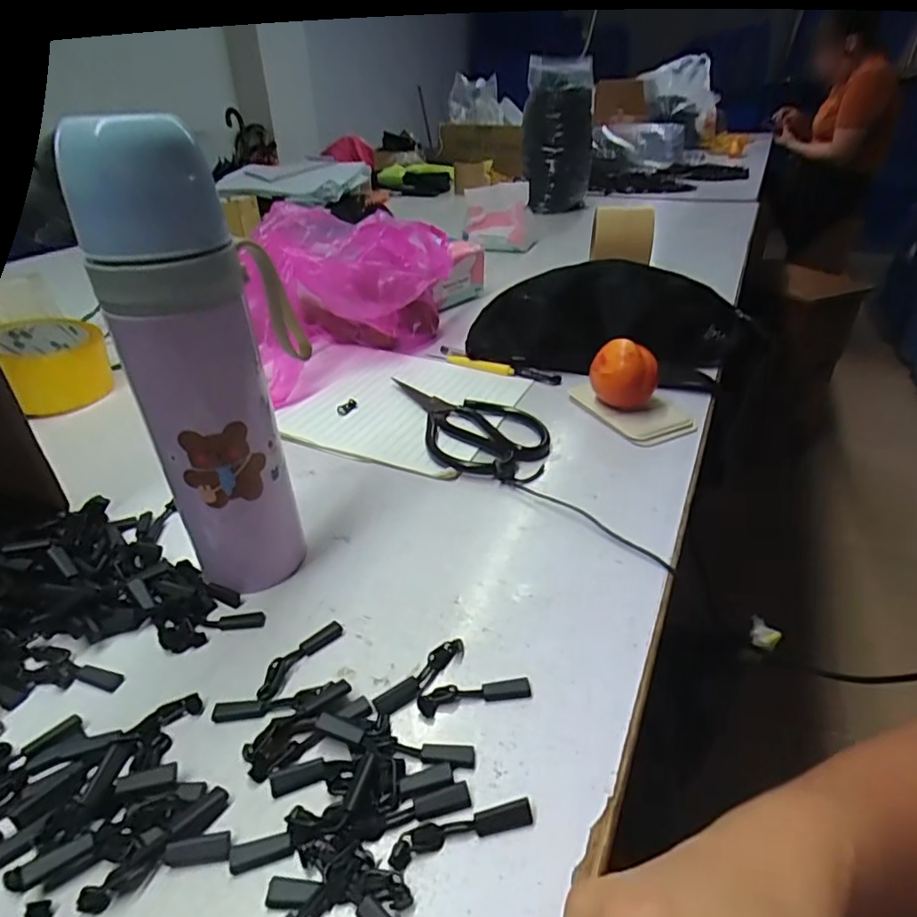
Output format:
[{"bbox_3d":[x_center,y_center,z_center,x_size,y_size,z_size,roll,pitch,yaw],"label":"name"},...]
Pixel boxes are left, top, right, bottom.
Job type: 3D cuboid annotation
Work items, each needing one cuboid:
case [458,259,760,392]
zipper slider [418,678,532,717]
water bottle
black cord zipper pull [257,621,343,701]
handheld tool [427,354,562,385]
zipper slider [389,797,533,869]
[{"bbox_3d":[0.161,-0.139,0.569,0.282,0.117,0.040,9,1,2],"label":"case"},{"bbox_3d":[0.008,0.116,0.277,0.055,0.006,0.014,-6,35,-8],"label":"zipper slider"},{"bbox_3d":[-0.129,-0.045,0.307,0.063,0.241,0.097,-1,35,0],"label":"water bottle"},{"bbox_3d":[-0.085,0.105,0.296,0.013,0.006,0.053,21,40,28],"label":"black cord zipper pull"},{"bbox_3d":[0.034,-0.096,0.578,0.143,0.010,0.013,15,37,21],"label":"handheld tool"},{"bbox_3d":[0.001,0.149,0.226,0.058,0.006,0.011,-10,36,-13],"label":"zipper slider"}]

